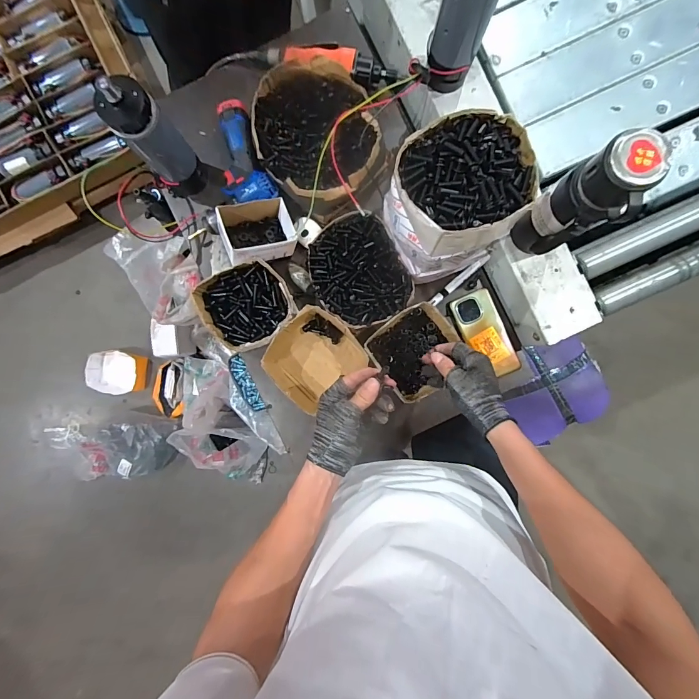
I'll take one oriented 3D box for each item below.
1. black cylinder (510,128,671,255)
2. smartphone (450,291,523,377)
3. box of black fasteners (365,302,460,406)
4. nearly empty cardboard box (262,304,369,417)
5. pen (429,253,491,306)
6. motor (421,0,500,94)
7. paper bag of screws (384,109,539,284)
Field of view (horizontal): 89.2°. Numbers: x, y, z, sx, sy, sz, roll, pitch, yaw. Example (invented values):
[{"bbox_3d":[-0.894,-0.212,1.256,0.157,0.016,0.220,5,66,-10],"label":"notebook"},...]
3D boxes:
[{"bbox_3d":[0.295,-0.190,0.461,0.071,0.194,0.080,35,92,2],"label":"black cylinder"},{"bbox_3d":[0.254,-0.027,0.660,0.079,0.016,0.164,-23,89,2],"label":"smartphone"},{"bbox_3d":[0.115,0.001,0.630,0.134,0.069,0.133,-36,88,3],"label":"box of black fasteners"},{"bbox_3d":[-0.066,0.018,0.644,0.165,0.085,0.151,-40,88,3],"label":"nearly empty cardboard box"},{"bbox_3d":[0.204,-0.129,0.655,0.134,0.016,0.018,-42,89,1],"label":"pen"},{"bbox_3d":[0.160,-0.463,0.495,0.072,0.233,0.067,0,91,3],"label":"motor"},{"bbox_3d":[0.147,-0.208,0.516,0.161,0.205,0.144,-22,89,2],"label":"paper bag of screws"}]

